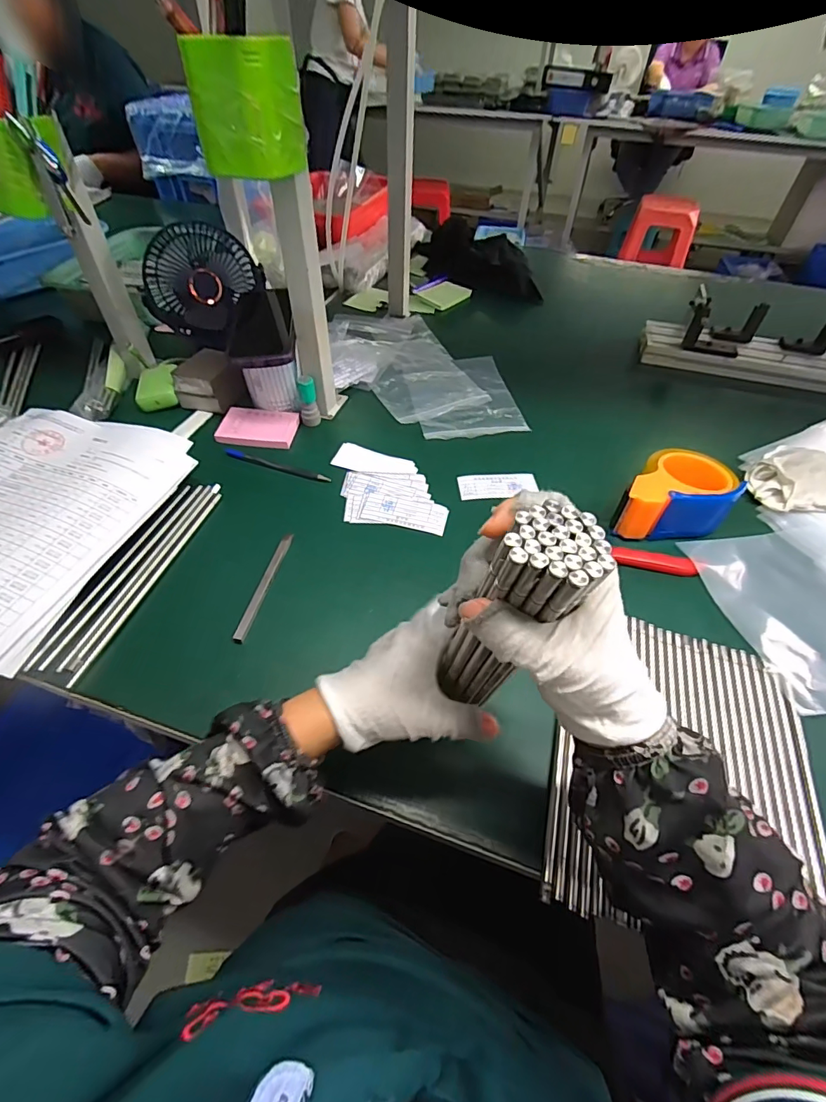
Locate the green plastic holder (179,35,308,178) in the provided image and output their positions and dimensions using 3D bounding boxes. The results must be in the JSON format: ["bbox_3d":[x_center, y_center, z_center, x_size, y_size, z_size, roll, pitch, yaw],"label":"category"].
[{"bbox_3d":[-0.135,-0.361,0.385,0.086,0.079,0.061,-8,49,-8],"label":"green plastic holder"}]

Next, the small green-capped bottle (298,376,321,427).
[{"bbox_3d":[-0.141,-0.200,0.632,0.025,0.064,0.024,-12,49,-12],"label":"small green-capped bottle"}]

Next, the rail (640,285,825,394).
[{"bbox_3d":[0.625,-0.322,0.743,0.479,0.091,0.114,18,52,13],"label":"rail"}]

